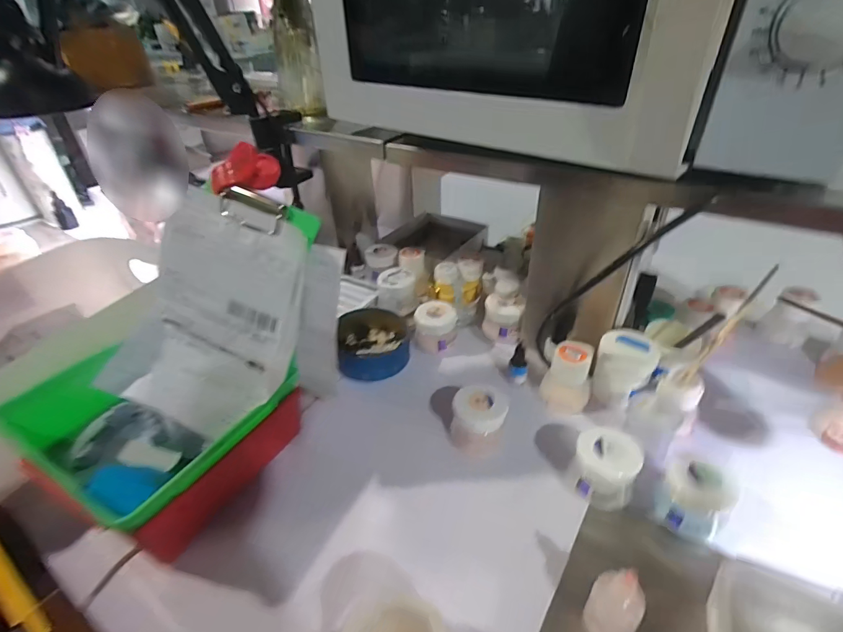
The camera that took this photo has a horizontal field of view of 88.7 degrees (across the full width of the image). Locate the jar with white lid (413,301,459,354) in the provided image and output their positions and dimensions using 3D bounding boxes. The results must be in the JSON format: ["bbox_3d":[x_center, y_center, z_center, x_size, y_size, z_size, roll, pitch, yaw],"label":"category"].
[{"bbox_3d":[0.017,0.016,0.531,0.053,0.051,0.048,-2,35,2],"label":"jar with white lid"}]

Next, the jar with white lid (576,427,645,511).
[{"bbox_3d":[0.156,0.130,0.366,0.049,0.053,0.047,-2,35,2],"label":"jar with white lid"}]

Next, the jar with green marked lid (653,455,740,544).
[{"bbox_3d":[0.212,0.142,0.336,0.043,0.048,0.045,-2,35,2],"label":"jar with green marked lid"}]

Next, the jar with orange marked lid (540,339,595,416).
[{"bbox_3d":[0.153,0.063,0.448,0.044,0.062,0.043,-2,35,2],"label":"jar with orange marked lid"}]

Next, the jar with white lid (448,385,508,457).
[{"bbox_3d":[0.055,0.100,0.412,0.052,0.053,0.045,5,36,12],"label":"jar with white lid"}]

